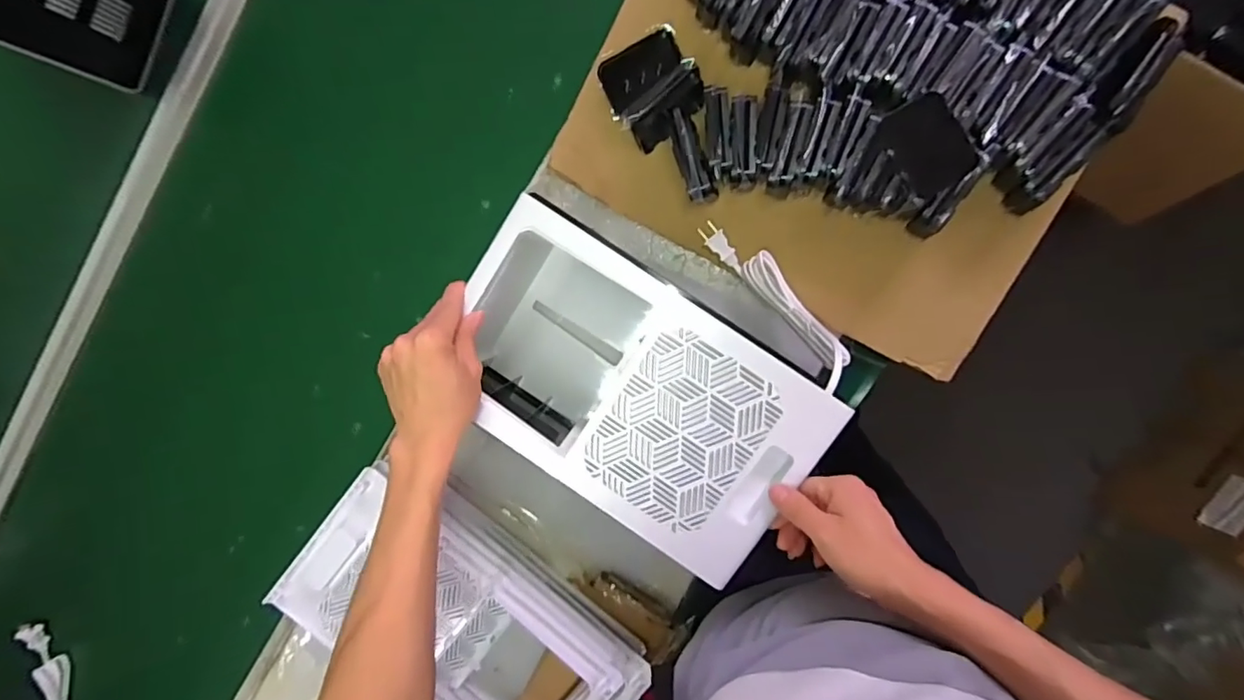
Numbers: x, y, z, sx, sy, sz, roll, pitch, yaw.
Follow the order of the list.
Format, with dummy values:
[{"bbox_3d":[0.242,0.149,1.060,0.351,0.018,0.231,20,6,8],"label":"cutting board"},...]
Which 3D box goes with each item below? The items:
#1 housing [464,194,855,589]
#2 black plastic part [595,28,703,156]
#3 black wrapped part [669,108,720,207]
[{"bbox_3d":[0.010,0.033,0.564,0.331,0.167,0.201,33,99,1],"label":"housing"},{"bbox_3d":[0.031,-0.264,0.555,0.090,0.054,0.104,-29,94,9],"label":"black plastic part"},{"bbox_3d":[0.071,-0.193,0.559,0.031,0.056,0.087,-20,95,8],"label":"black wrapped part"}]

